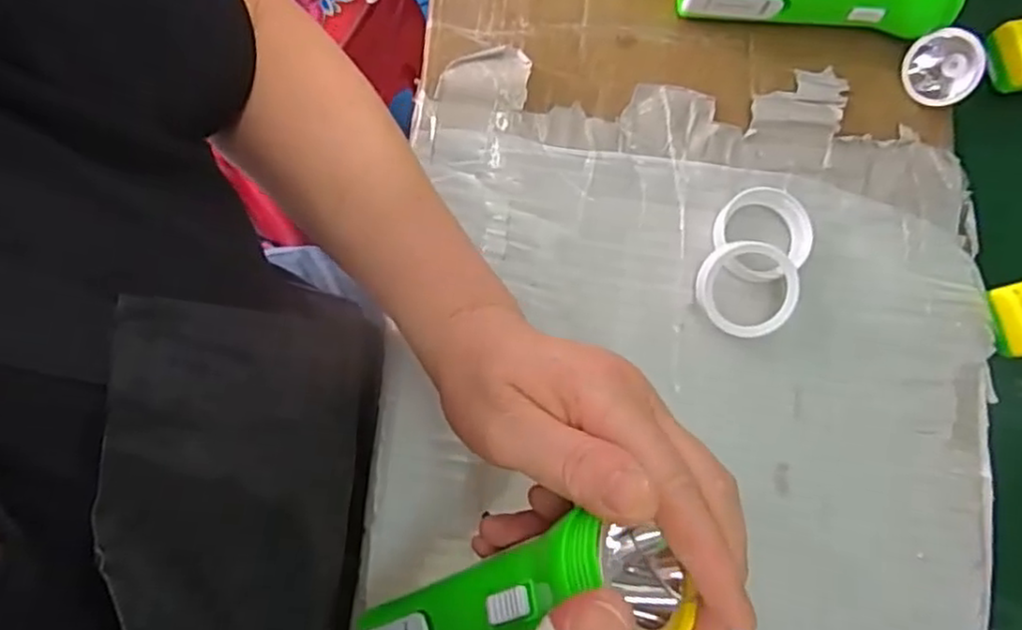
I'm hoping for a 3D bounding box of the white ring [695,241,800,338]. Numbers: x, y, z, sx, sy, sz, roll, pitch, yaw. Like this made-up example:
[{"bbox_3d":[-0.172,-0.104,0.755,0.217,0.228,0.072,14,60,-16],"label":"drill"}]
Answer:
[{"bbox_3d":[0.129,-0.014,0.376,0.052,0.012,0.051,0,89,17],"label":"white ring"}]

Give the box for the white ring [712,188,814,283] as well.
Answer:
[{"bbox_3d":[0.144,-0.046,0.397,0.052,0.019,0.051,0,79,-1],"label":"white ring"}]

